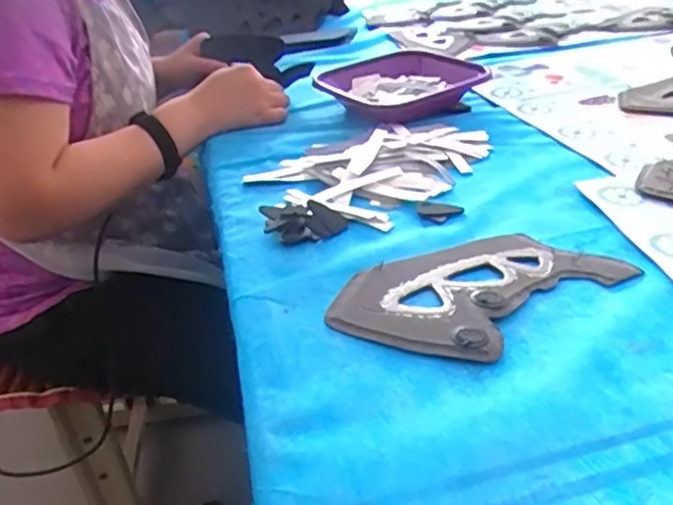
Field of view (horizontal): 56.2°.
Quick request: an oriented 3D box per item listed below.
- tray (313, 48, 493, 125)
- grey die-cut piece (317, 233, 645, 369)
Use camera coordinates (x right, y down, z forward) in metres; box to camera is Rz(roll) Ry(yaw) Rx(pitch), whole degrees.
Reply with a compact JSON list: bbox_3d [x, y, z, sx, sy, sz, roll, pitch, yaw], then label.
[{"bbox_3d":[0.084,-0.218,0.817,0.188,0.037,0.173,-17,35,-18],"label":"tray"},{"bbox_3d":[0.102,0.024,0.469,0.205,0.008,0.126,-24,37,-26],"label":"grey die-cut piece"}]

